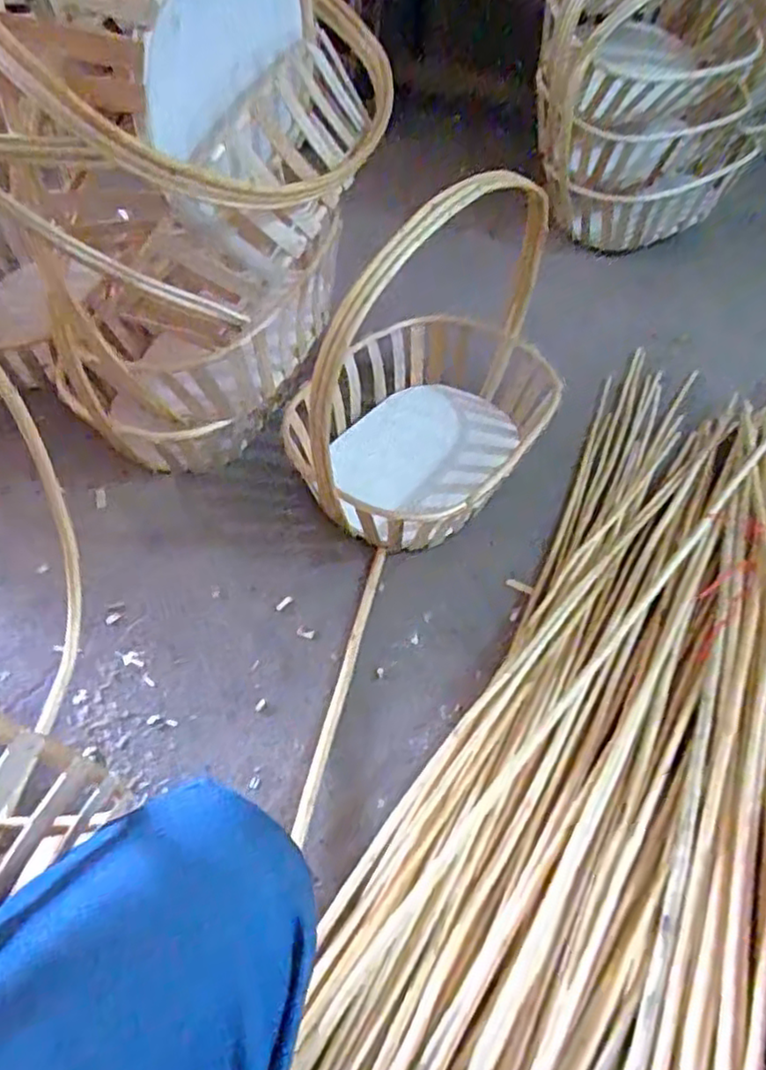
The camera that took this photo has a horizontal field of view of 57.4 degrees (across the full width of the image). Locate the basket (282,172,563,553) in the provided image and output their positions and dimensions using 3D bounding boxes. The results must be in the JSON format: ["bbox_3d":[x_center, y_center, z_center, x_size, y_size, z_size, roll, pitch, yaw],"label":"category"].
[{"bbox_3d":[0.064,-0.242,0.863,0.279,0.394,0.447,20,53,13],"label":"basket"}]

